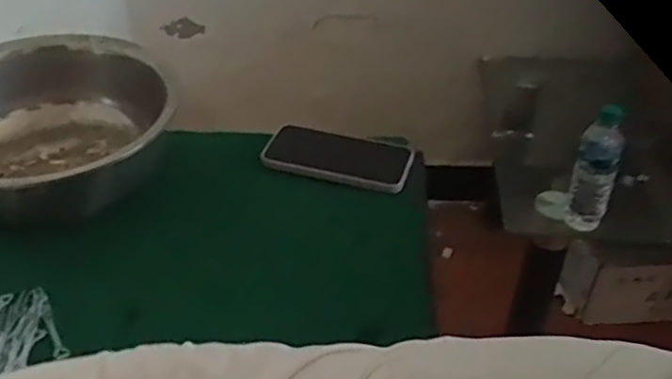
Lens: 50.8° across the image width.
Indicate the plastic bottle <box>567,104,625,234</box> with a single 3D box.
[{"bbox_3d":[0.415,-0.033,1.127,0.064,0.238,0.052,19,40,18],"label":"plastic bottle"}]

